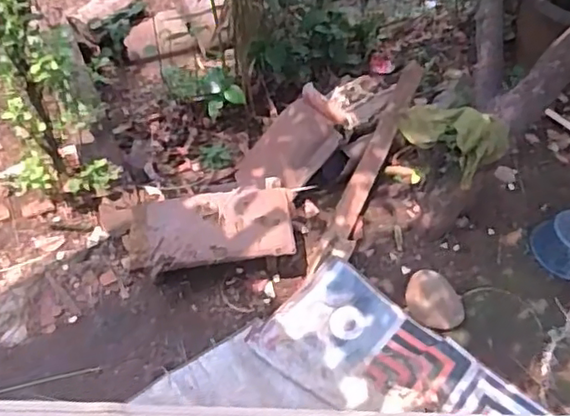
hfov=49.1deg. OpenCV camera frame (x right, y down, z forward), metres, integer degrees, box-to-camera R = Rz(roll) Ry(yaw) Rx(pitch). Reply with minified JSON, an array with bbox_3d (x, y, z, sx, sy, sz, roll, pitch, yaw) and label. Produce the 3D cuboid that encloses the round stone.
[{"bbox_3d":[0.387,0.240,1.607,0.155,0.102,0.101,30,59,16],"label":"round stone"}]

